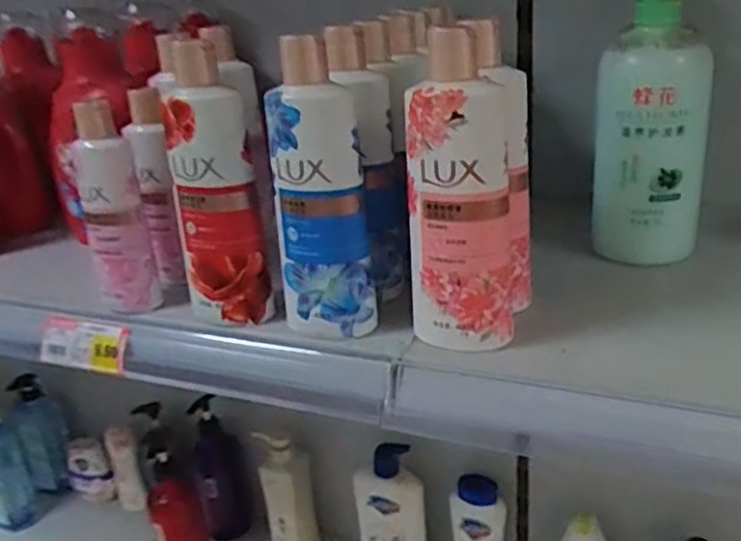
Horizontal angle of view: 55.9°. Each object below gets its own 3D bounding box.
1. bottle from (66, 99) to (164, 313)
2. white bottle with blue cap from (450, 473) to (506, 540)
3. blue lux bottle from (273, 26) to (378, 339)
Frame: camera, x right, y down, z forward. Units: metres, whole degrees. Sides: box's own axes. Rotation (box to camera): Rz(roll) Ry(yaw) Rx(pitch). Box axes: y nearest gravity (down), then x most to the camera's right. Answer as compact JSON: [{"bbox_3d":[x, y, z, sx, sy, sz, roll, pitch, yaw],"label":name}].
[{"bbox_3d":[-0.207,-0.048,0.562,0.047,0.165,0.040,-14,25,-23],"label":"bottle"},{"bbox_3d":[0.152,0.380,0.979,0.071,0.194,0.037,10,26,30],"label":"white bottle with blue cap"},{"bbox_3d":[-0.034,-0.052,0.490,0.062,0.203,0.041,-5,23,-4],"label":"blue lux bottle"}]

